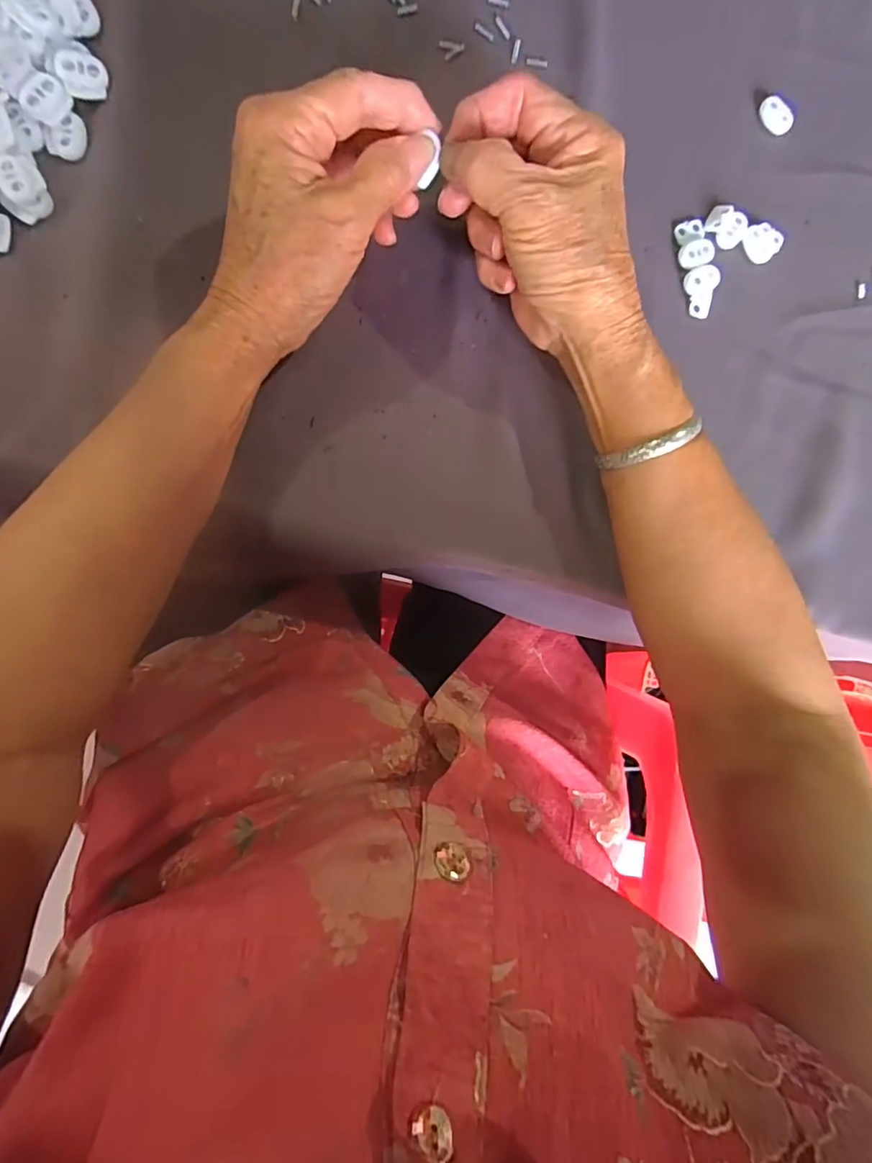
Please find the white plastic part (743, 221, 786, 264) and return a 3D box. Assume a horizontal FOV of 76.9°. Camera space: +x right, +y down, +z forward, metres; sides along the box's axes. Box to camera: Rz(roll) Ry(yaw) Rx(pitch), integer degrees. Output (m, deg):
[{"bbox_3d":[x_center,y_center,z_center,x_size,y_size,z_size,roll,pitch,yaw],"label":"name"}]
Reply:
[{"bbox_3d":[0.201,-0.208,0.337,0.026,0.004,0.022,-30,95,-8],"label":"white plastic part"}]

